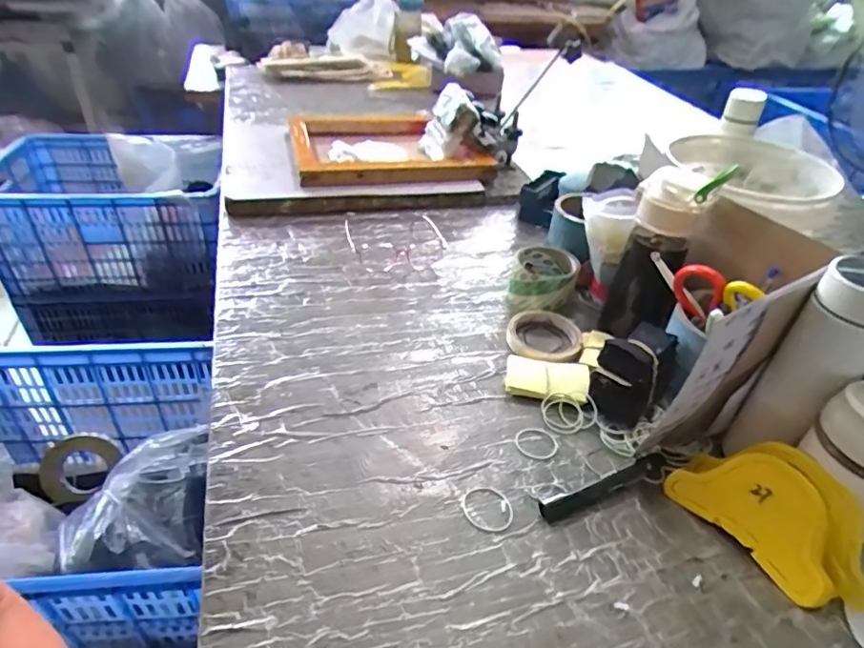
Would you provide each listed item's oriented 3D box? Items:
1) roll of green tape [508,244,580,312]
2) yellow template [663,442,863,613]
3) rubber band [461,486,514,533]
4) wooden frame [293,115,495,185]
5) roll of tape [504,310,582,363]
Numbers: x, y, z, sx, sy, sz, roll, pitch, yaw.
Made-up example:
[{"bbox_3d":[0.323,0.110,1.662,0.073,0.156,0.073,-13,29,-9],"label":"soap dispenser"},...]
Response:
[{"bbox_3d":[0.154,-0.064,0.757,0.087,0.065,0.101,12,38,10],"label":"roll of green tape"},{"bbox_3d":[0.306,0.162,0.479,0.040,0.101,0.160,6,28,-47],"label":"yellow template"},{"bbox_3d":[0.051,0.169,0.502,0.045,0.004,0.048,3,38,-2],"label":"rubber band"},{"bbox_3d":[-0.088,-0.349,1.070,0.348,0.045,0.292,-7,39,-14],"label":"wooden frame"},{"bbox_3d":[0.140,0.014,0.688,0.089,0.018,0.091,3,38,-2],"label":"roll of tape"}]

